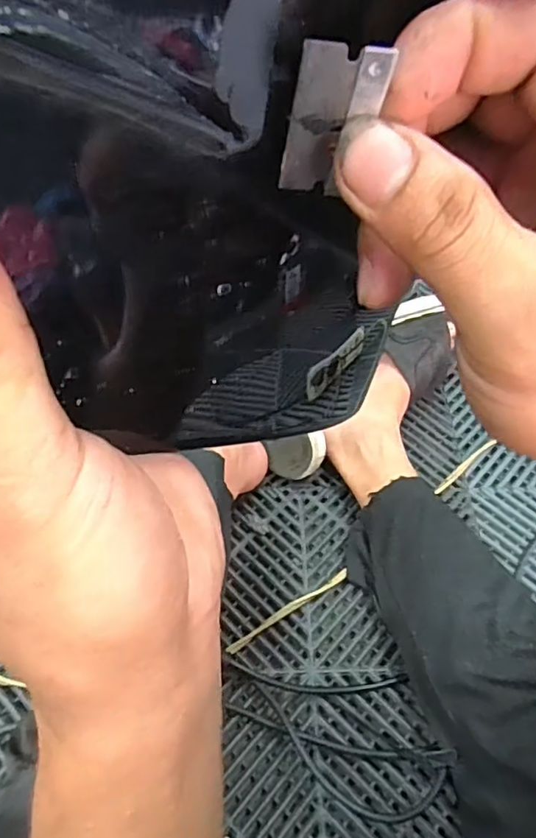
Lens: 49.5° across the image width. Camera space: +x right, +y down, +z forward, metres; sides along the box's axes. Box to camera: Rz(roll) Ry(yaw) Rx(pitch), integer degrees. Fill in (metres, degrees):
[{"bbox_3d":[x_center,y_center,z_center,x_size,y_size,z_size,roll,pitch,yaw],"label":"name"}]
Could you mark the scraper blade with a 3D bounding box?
[{"bbox_3d":[0.014,-0.066,0.134,0.019,0.038,0.005,3,67,-7],"label":"scraper blade"}]

